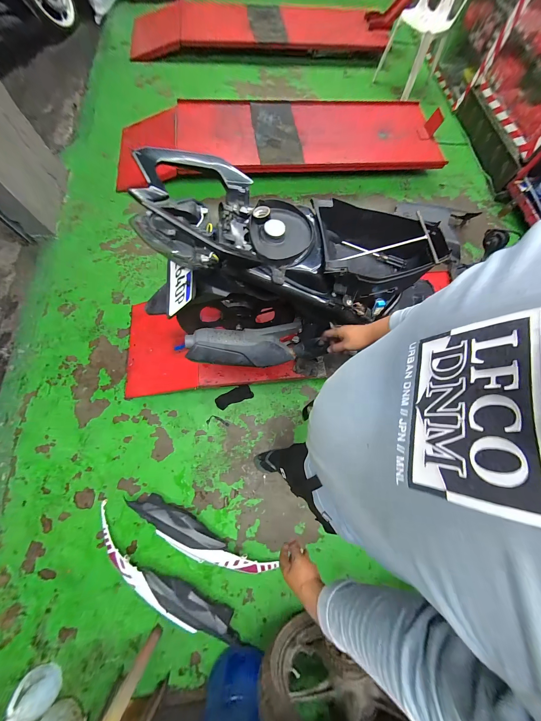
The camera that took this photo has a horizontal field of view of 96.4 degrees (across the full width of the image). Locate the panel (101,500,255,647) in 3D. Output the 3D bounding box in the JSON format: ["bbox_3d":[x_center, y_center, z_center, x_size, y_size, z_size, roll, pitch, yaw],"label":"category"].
[{"bbox_3d":[-0.473,0.966,1.061,0.839,0.126,0.148,29,73,7],"label":"panel"}]

